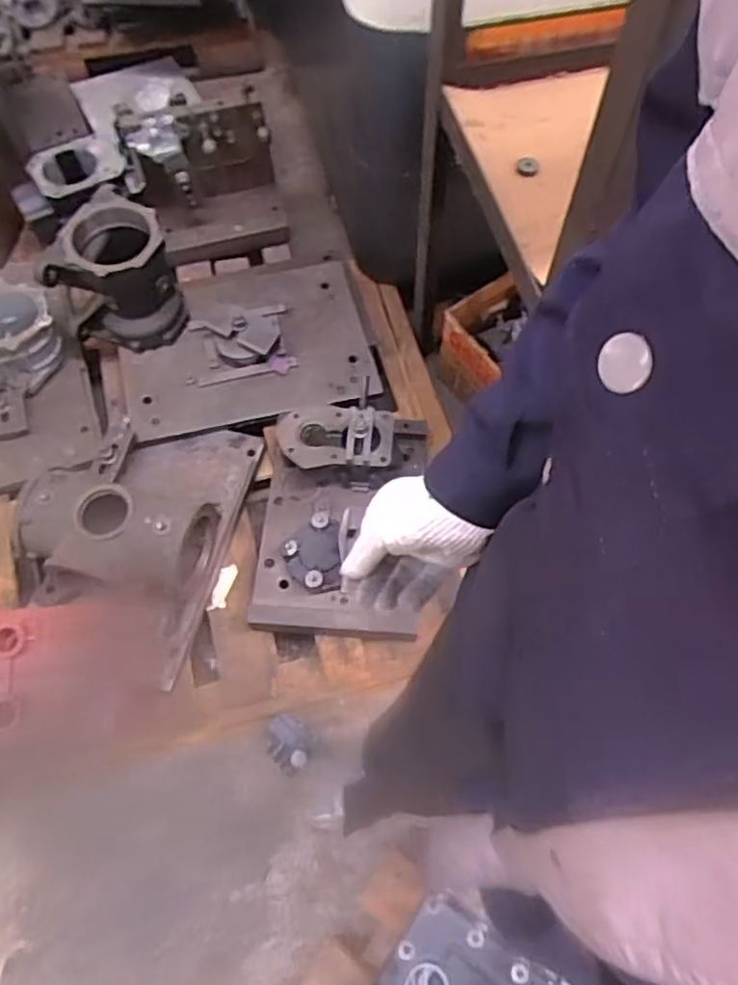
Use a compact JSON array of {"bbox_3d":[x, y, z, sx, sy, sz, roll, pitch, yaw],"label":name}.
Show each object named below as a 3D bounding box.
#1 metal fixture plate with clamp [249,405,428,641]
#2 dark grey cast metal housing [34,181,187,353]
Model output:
[{"bbox_3d":[-0.055,0.031,1.206,0.304,0.153,0.420,3,63,2],"label":"metal fixture plate with clamp"},{"bbox_3d":[-0.497,-0.412,1.320,0.230,0.249,0.185,-21,65,-10],"label":"dark grey cast metal housing"}]

